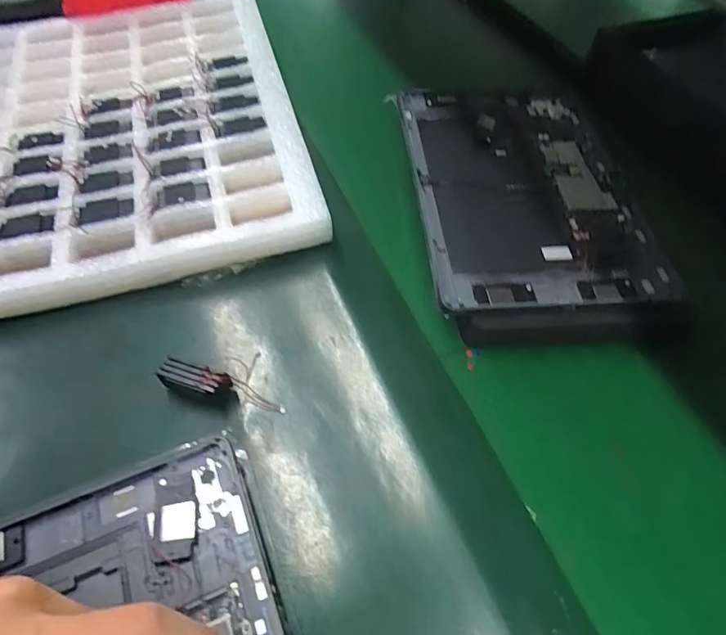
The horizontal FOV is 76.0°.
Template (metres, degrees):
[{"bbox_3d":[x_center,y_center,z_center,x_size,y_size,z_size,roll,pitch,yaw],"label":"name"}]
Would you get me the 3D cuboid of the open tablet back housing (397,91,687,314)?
[{"bbox_3d":[0.120,-0.104,0.371,0.164,0.028,0.245,-4,54,-4],"label":"open tablet back housing"}]

